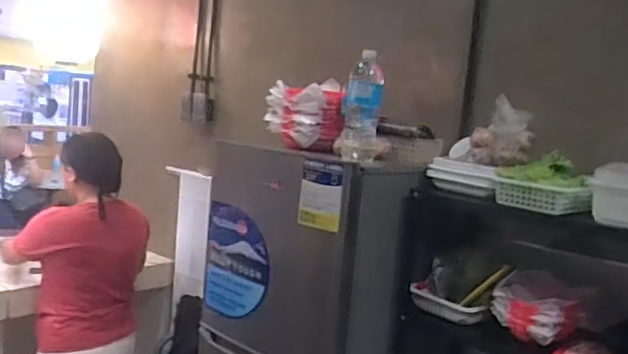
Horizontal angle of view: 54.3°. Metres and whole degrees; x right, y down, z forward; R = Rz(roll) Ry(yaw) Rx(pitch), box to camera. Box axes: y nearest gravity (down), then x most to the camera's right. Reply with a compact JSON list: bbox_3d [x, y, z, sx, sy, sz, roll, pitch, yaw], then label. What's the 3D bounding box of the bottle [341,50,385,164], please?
[{"bbox_3d":[0.107,-0.155,1.393,0.095,0.236,0.064,6,6,6],"label":"bottle"}]

